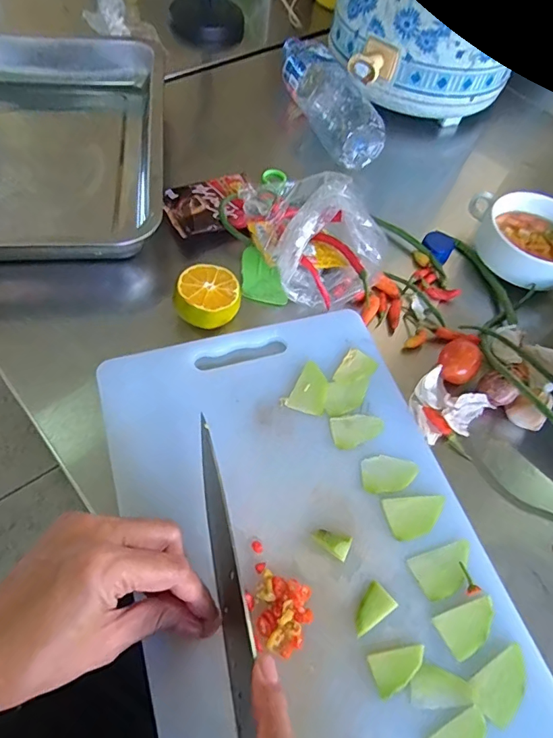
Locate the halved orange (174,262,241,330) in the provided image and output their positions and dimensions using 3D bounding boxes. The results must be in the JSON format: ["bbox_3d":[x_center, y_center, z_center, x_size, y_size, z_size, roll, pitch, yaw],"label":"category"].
[{"bbox_3d":[-0.058,-0.063,0.398,0.052,0.032,0.051,3,58,-5],"label":"halved orange"}]

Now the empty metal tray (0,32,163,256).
[{"bbox_3d":[-0.261,-0.245,0.484,0.277,0.056,0.364,-5,59,-10],"label":"empty metal tray"}]

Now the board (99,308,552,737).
[{"bbox_3d":[0.026,0.113,0.317,0.238,0.018,0.348,-14,61,-15],"label":"board"}]

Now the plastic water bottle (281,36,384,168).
[{"bbox_3d":[0.062,-0.336,0.573,0.067,0.053,0.215,-14,61,-15],"label":"plastic water bottle"}]

